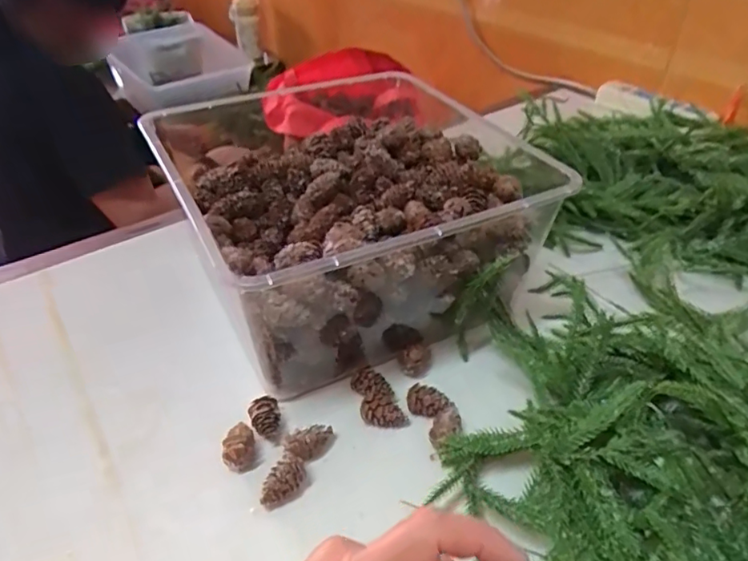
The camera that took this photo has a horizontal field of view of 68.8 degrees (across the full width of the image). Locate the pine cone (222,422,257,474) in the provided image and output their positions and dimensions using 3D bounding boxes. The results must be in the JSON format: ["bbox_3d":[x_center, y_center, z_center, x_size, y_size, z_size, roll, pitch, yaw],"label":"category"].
[{"bbox_3d":[-0.097,0.121,0.395,0.023,0.022,0.027,-13,41,-15],"label":"pine cone"}]

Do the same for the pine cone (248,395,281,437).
[{"bbox_3d":[-0.082,0.106,0.416,0.022,0.022,0.026,-16,42,-18],"label":"pine cone"}]

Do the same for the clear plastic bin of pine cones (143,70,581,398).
[{"bbox_3d":[-0.015,-0.046,0.496,0.273,0.127,0.252,-20,43,-22],"label":"clear plastic bin of pine cones"}]

